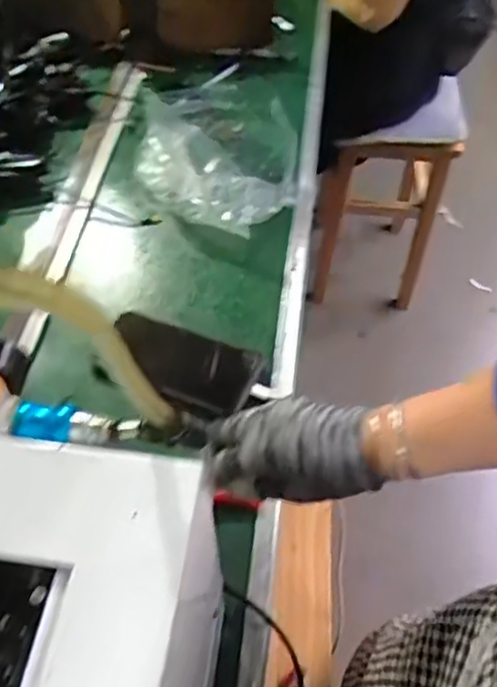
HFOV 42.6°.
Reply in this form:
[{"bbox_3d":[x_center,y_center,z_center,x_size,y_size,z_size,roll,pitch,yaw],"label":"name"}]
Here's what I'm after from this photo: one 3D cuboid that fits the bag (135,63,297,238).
[{"bbox_3d":[-0.041,-0.245,0.791,0.197,0.083,0.227,3,53,2],"label":"bag"}]

